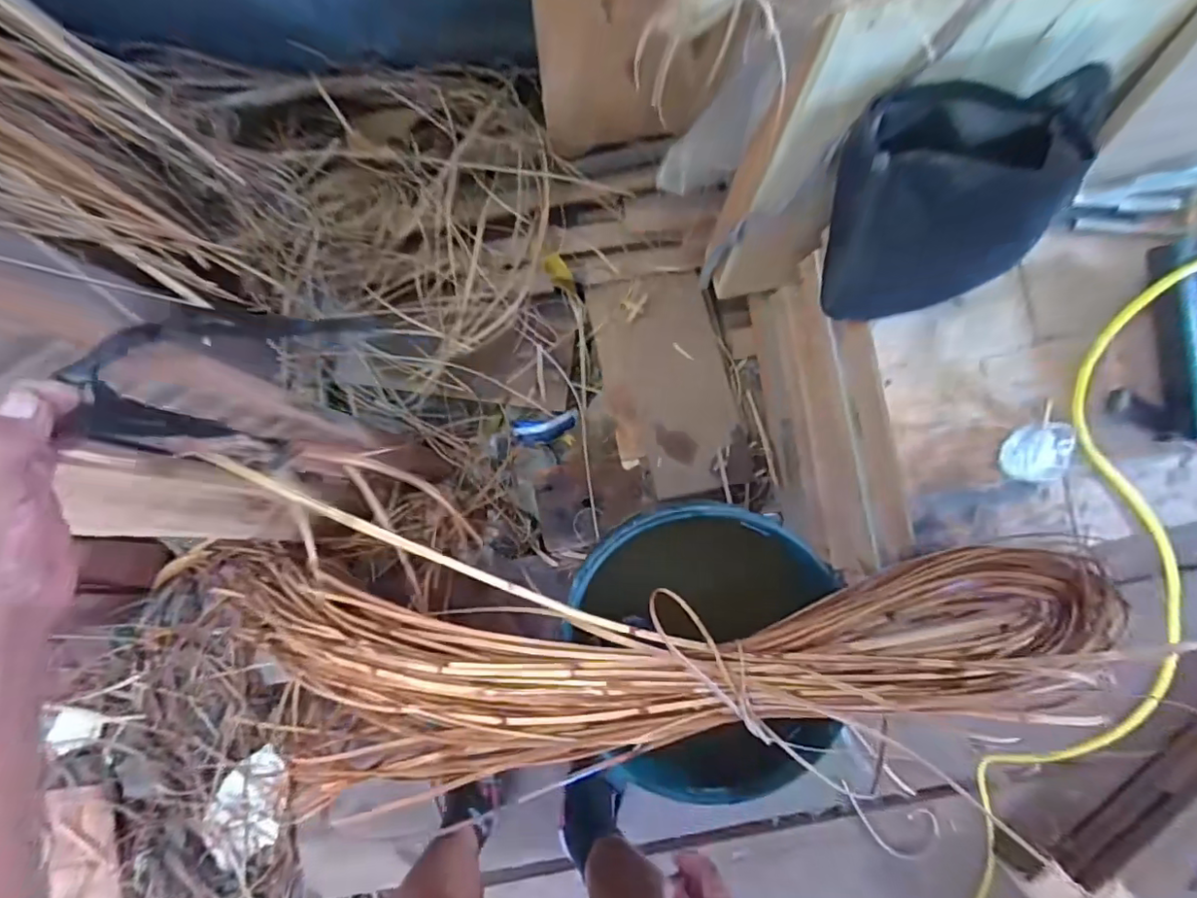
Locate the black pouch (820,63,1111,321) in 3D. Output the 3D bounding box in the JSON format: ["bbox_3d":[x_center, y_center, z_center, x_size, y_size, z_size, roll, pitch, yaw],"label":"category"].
[{"bbox_3d":[0.303,-0.222,0.506,0.173,0.152,0.164,-15,92,-3],"label":"black pouch"}]

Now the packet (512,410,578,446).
[{"bbox_3d":[-0.093,-0.037,1.027,0.121,0.015,0.049,-14,92,12],"label":"packet"}]

